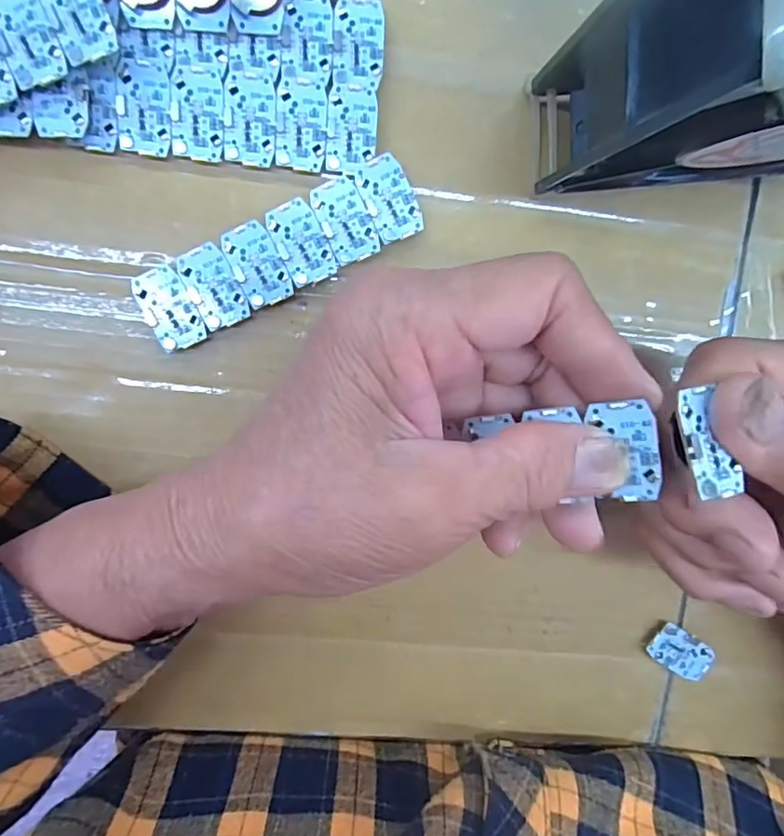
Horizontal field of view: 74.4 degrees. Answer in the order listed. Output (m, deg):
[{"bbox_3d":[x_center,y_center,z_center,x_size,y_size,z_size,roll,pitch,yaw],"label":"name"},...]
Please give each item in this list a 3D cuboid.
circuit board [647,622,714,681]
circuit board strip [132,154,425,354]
[{"bbox_3d":[0.128,0.104,0.231,0.028,0.008,0.018,33,96,-8],"label":"circuit board"},{"bbox_3d":[-0.042,-0.061,0.193,0.109,0.006,0.030,-27,100,1],"label":"circuit board strip"}]

